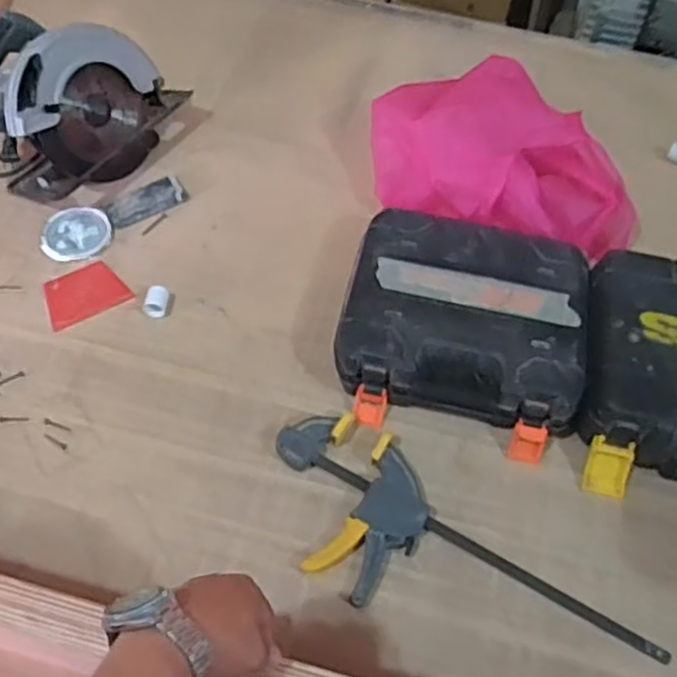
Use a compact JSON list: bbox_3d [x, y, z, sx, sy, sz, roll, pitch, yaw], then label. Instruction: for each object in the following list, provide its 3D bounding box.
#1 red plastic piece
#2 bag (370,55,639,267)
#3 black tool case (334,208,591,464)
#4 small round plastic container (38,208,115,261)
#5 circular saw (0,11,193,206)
[{"bbox_3d":[-0.343,-0.062,0.961,0.105,0.006,0.080,-27,64,-17],"label":"red plastic piece"},{"bbox_3d":[0.219,-0.251,1.019,0.291,0.167,0.359,-25,64,-16],"label":"bag"},{"bbox_3d":[0.154,-0.019,0.903,0.297,0.086,0.290,11,59,4],"label":"black tool case"},{"bbox_3d":[-0.373,-0.149,1.007,0.098,0.009,0.089,-4,60,-5],"label":"small round plastic container"},{"bbox_3d":[-0.375,-0.326,0.980,0.172,0.189,0.291,37,64,18],"label":"circular saw"}]

